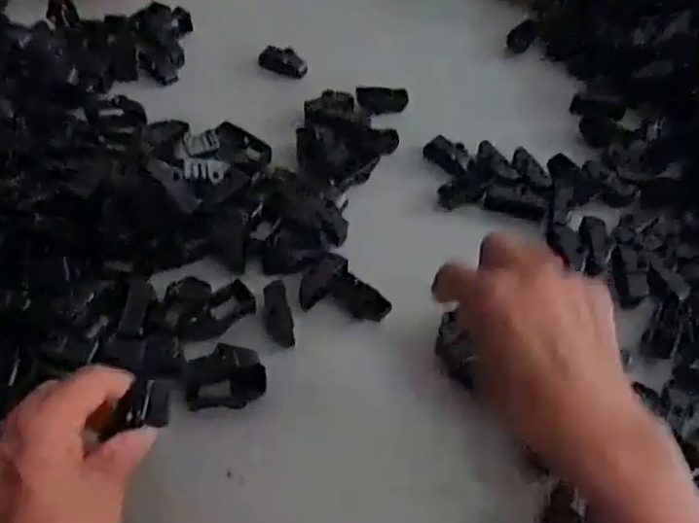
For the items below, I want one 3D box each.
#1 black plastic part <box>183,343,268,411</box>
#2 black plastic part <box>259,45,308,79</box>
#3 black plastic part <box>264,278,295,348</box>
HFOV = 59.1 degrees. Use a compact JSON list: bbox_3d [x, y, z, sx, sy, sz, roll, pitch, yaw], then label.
[{"bbox_3d":[-0.077,0.073,0.387,0.049,0.011,0.040,-3,57,-3],"label":"black plastic part"},{"bbox_3d":[-0.061,-0.187,0.575,0.045,0.014,0.021,21,59,12],"label":"black plastic part"},{"bbox_3d":[-0.049,0.035,0.417,0.018,0.008,0.048,-11,58,-9],"label":"black plastic part"}]

